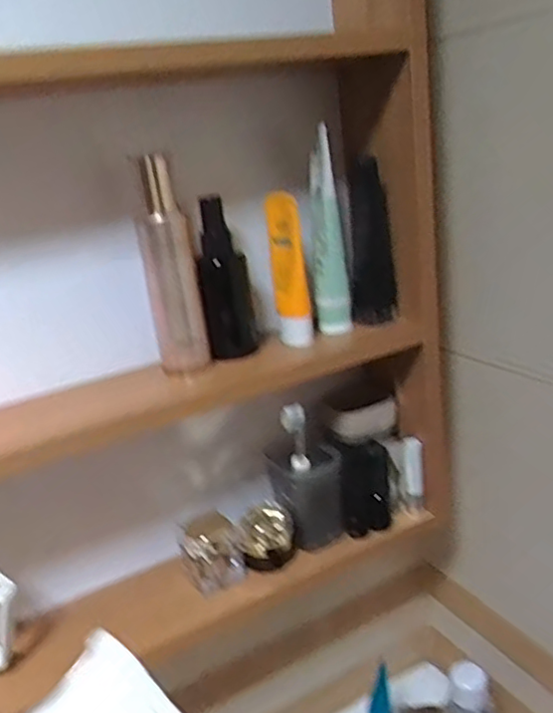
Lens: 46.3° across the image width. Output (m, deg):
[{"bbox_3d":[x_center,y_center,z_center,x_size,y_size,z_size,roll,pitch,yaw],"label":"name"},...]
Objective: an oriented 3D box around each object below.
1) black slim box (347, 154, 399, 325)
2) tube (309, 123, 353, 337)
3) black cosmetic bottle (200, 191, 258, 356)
[{"bbox_3d":[0.084,-0.102,0.575,0.037,0.140,0.034,-4,20,11],"label":"black slim box"},{"bbox_3d":[0.044,-0.103,0.559,0.030,0.169,0.038,-6,20,6],"label":"tube"},{"bbox_3d":[-0.043,-0.063,0.532,0.029,0.127,0.035,1,21,24],"label":"black cosmetic bottle"}]

